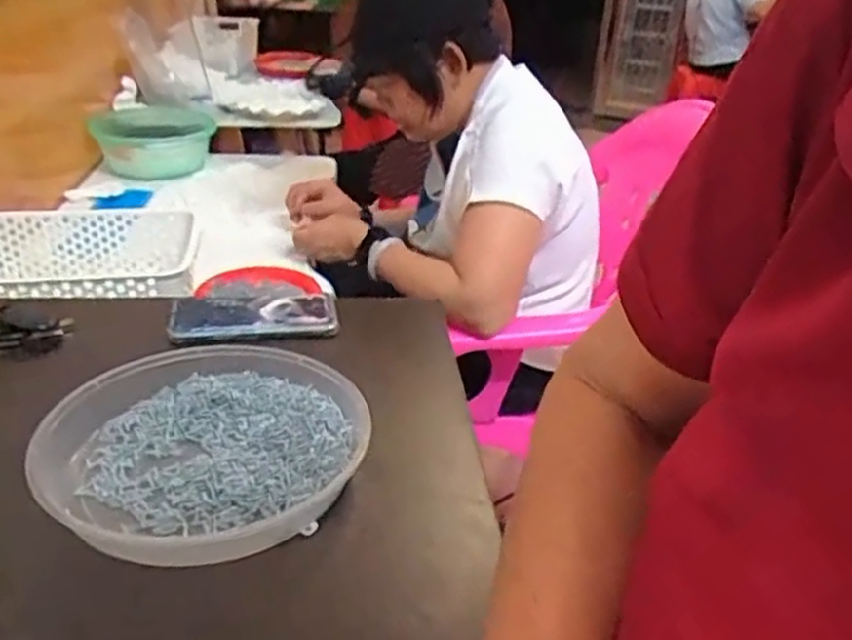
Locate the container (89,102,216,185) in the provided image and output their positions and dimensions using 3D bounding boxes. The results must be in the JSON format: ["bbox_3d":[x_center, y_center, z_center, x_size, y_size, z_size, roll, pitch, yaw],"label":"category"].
[{"bbox_3d":[-0.558,-0.366,1.521,0.235,0.110,0.270,-6,30,-19],"label":"container"}]

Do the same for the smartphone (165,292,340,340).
[{"bbox_3d":[-0.174,-0.008,0.749,0.160,0.015,0.074,-3,29,-13],"label":"smartphone"}]

